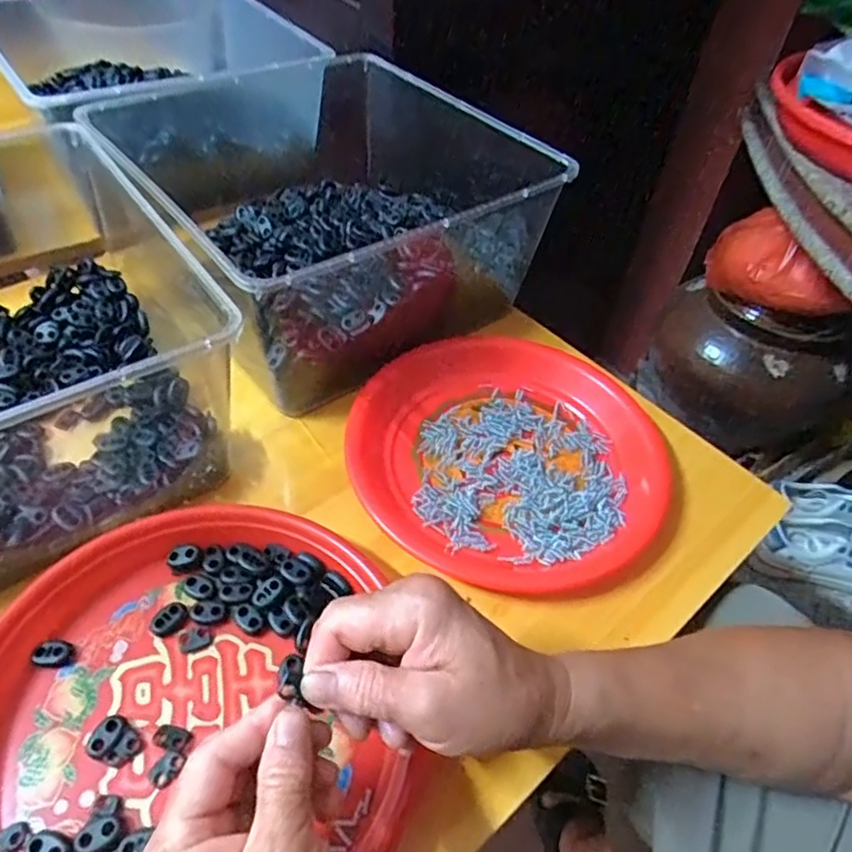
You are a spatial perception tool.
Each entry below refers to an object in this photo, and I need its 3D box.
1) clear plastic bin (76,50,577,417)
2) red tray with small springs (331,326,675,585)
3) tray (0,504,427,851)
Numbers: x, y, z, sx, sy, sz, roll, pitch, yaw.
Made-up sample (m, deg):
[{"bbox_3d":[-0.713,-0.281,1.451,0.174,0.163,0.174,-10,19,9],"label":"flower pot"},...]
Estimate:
[{"bbox_3d":[-0.104,-0.211,0.570,0.304,0.131,0.361,-29,57,-27],"label":"clear plastic bin"},{"bbox_3d":[0.060,0.017,0.467,0.231,0.025,0.219,-15,52,-18],"label":"red tray with small springs"},{"bbox_3d":[-0.131,0.150,0.329,0.225,0.022,0.231,3,48,-3],"label":"tray"}]

